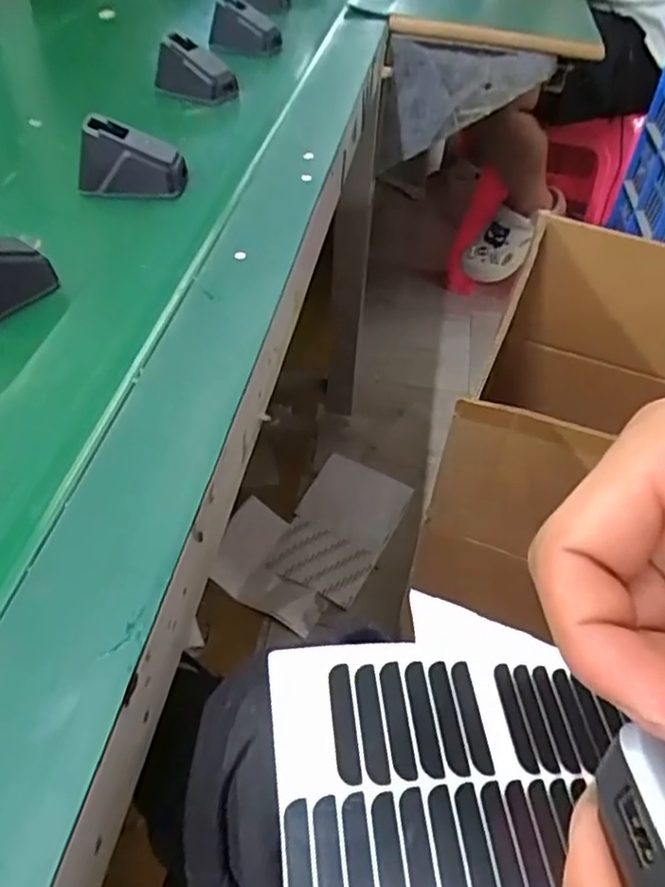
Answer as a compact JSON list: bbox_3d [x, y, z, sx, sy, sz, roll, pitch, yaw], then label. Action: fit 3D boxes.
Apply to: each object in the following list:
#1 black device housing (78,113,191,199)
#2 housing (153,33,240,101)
[{"bbox_3d":[-0.136,-0.194,0.436,0.067,0.040,0.031,3,48,1],"label":"black device housing"},{"bbox_3d":[-0.121,-0.335,0.572,0.067,0.042,0.049,21,51,16],"label":"housing"}]

